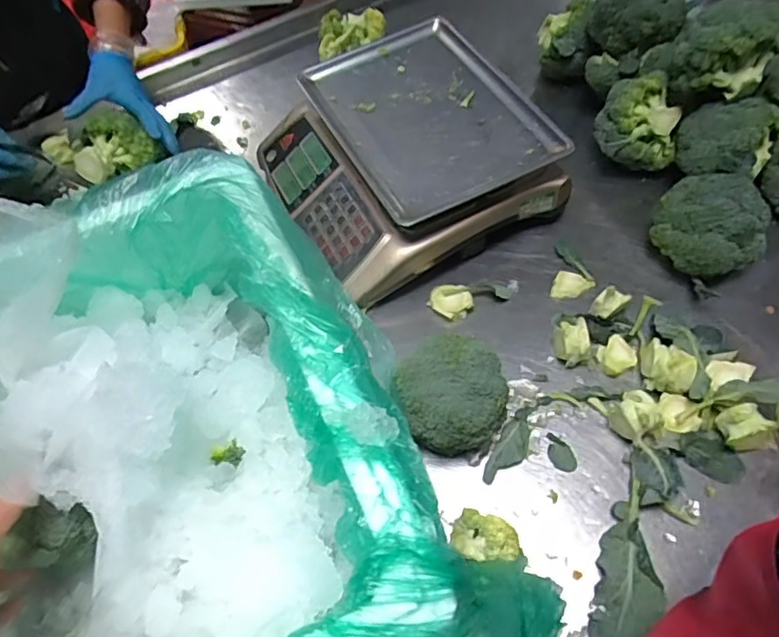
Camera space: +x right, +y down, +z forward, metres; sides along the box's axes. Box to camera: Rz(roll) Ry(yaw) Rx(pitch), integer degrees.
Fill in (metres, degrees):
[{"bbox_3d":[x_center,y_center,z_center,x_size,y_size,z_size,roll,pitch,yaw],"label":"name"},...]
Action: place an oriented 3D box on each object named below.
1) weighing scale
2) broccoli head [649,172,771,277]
[{"bbox_3d":[0.014,-0.227,0.795,0.336,0.132,0.337,-28,60,-13],"label":"weighing scale"},{"bbox_3d":[0.389,-0.107,0.697,0.128,0.101,0.106,32,65,22],"label":"broccoli head"}]

